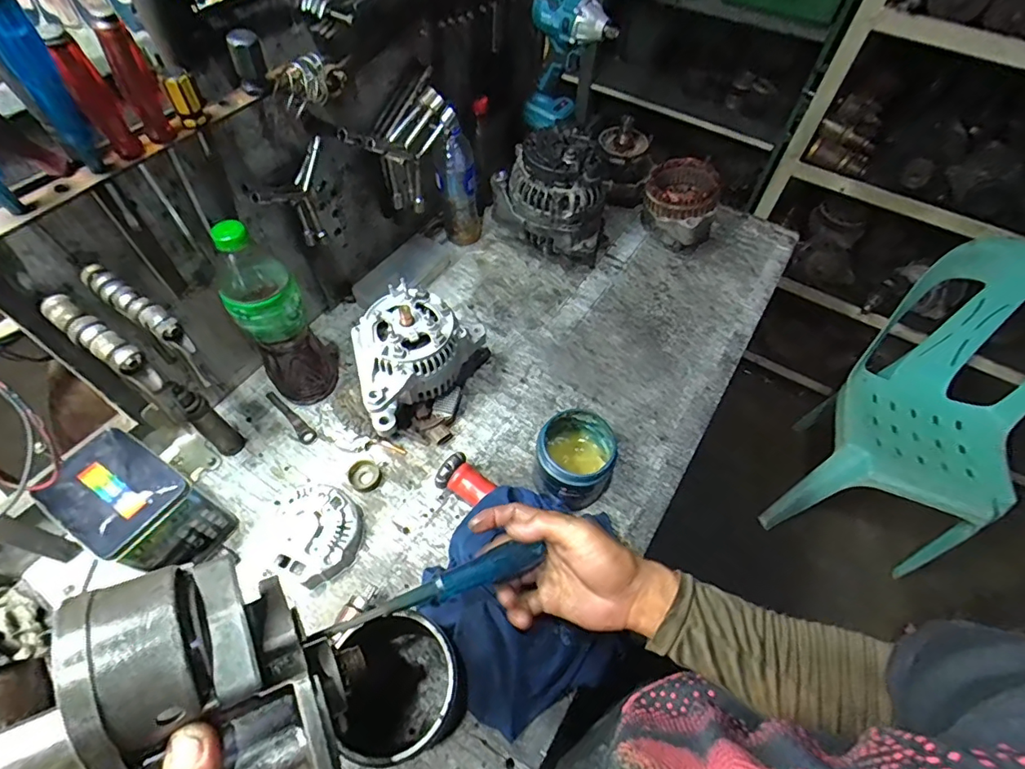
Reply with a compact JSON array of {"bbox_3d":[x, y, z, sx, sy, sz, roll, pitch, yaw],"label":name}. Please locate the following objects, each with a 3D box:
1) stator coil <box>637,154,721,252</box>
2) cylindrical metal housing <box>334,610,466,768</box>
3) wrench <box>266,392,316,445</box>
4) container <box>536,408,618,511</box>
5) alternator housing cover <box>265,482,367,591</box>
[{"bbox_3d":[0.287,-0.305,0.864,0.123,0.111,0.140,22,58,13],"label":"stator coil"},{"bbox_3d":[-0.105,0.279,0.455,0.110,0.135,0.102,1,55,-1],"label":"cylindrical metal housing"},{"bbox_3d":[-0.298,0.042,0.670,0.019,0.007,0.103,-38,65,-24],"label":"wrench"},{"bbox_3d":[0.073,0.095,0.598,0.085,0.101,0.093,1,55,-1],"label":"container"},{"bbox_3d":[-0.228,0.169,0.577,0.105,0.037,0.100,34,61,19],"label":"alternator housing cover"}]

